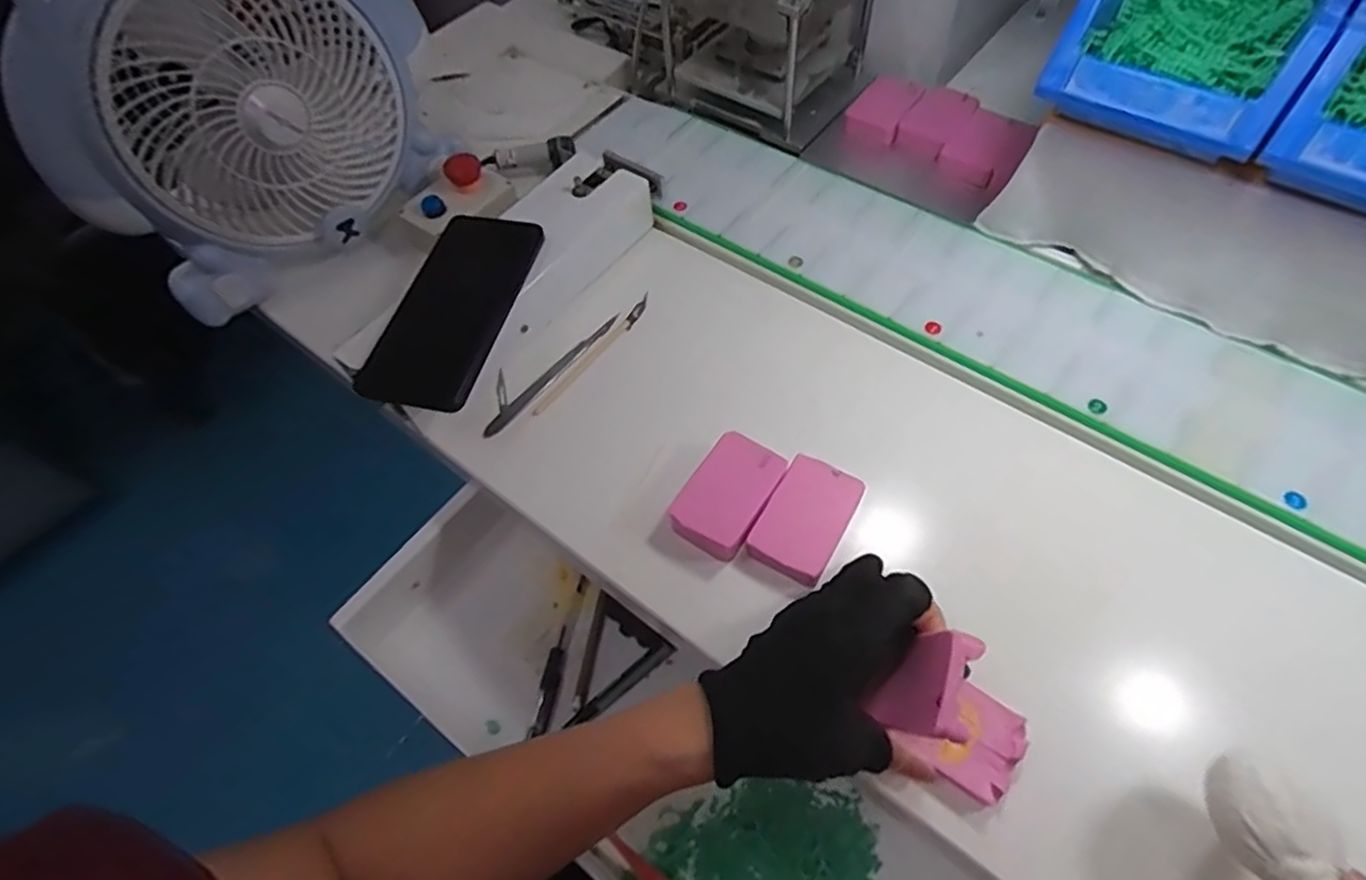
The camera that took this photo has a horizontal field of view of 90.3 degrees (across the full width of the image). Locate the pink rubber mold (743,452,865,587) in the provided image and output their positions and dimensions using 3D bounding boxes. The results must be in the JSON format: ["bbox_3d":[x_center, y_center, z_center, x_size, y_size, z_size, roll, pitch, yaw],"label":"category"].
[{"bbox_3d":[0.074,0.047,0.408,0.046,0.017,0.070,27,64,19],"label":"pink rubber mold"}]

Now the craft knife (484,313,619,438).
[{"bbox_3d":[-0.103,-0.054,0.495,0.033,0.004,0.128,33,66,21],"label":"craft knife"}]

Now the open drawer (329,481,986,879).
[{"bbox_3d":[-0.015,0.213,0.434,0.439,0.094,0.187,32,66,21],"label":"open drawer"}]

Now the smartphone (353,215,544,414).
[{"bbox_3d":[-0.155,-0.092,0.465,0.079,0.014,0.159,11,60,11],"label":"smartphone"}]

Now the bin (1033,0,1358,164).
[{"bbox_3d":[0.322,-0.260,0.415,0.123,0.078,0.186,34,67,22],"label":"bin"}]

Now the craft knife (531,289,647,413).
[{"bbox_3d":[-0.064,-0.064,0.497,0.009,0.004,0.127,31,66,21],"label":"craft knife"}]

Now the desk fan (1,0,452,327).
[{"bbox_3d":[-0.311,-0.249,0.474,0.121,0.230,0.260,30,65,20],"label":"desk fan"}]

